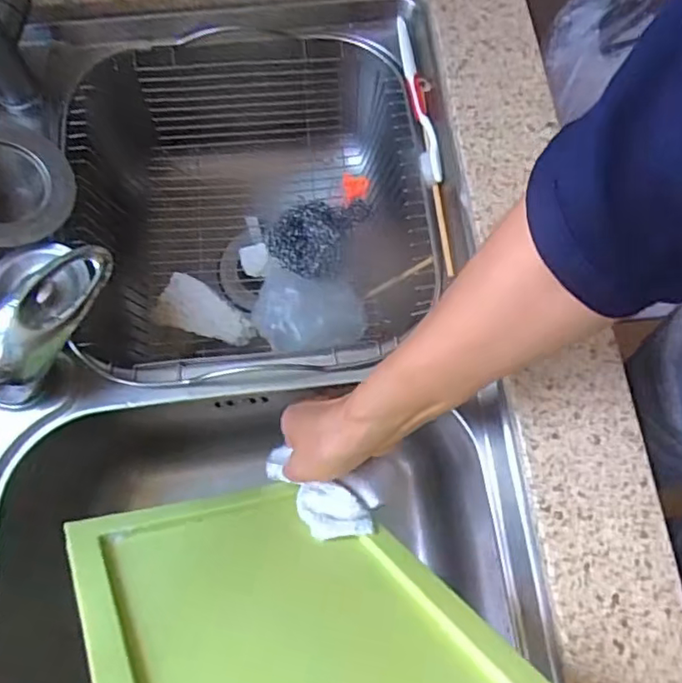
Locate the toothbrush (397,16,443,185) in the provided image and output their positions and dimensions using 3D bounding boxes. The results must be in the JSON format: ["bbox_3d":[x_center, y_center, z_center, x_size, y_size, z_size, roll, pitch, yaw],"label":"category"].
[{"bbox_3d":[0.072,-0.227,0.557,0.016,0.016,0.183,-6,73,-3],"label":"toothbrush"}]

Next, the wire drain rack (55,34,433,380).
[{"bbox_3d":[-0.081,-0.117,0.590,0.307,0.130,0.335,-5,73,-2],"label":"wire drain rack"}]

